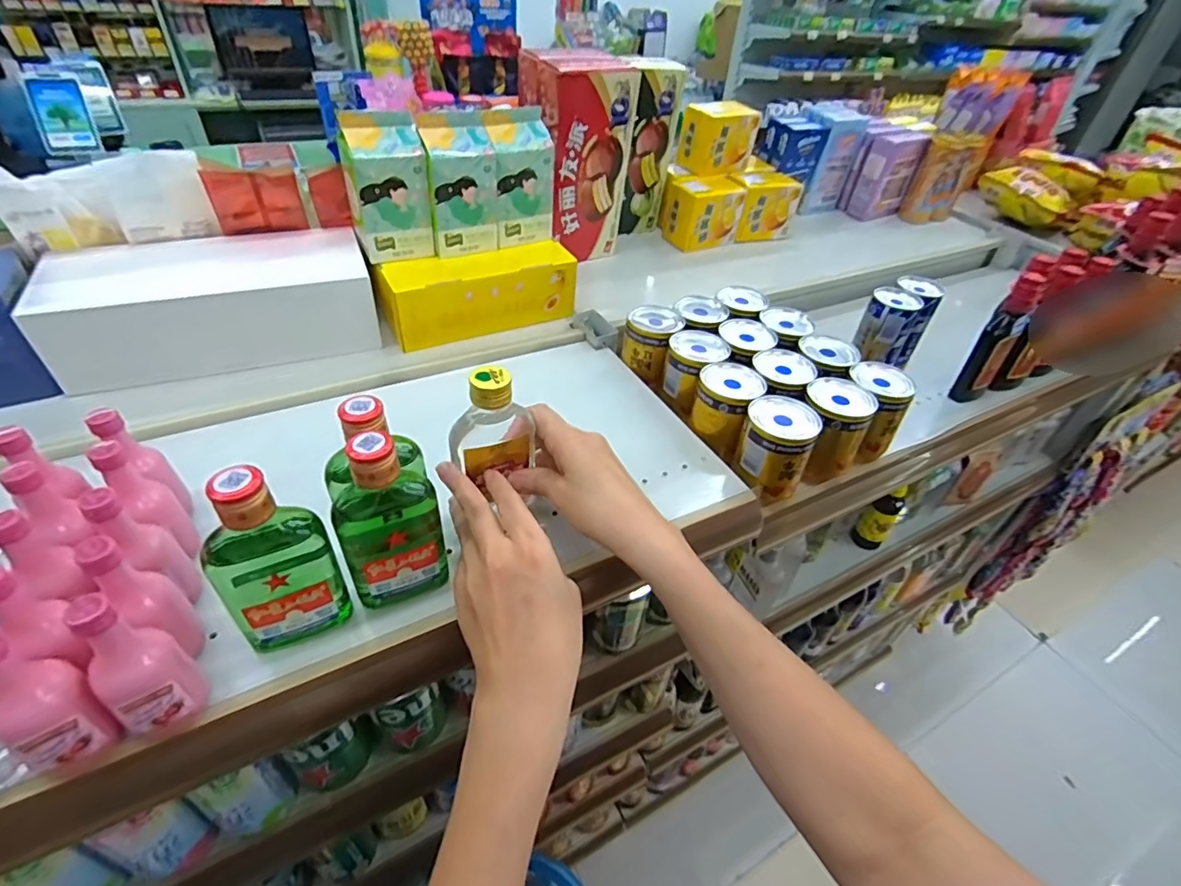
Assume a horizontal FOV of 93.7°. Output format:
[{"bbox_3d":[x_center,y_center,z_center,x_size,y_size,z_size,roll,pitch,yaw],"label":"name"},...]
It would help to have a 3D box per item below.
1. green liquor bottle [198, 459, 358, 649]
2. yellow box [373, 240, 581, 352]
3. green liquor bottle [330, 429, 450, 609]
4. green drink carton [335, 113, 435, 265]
[{"bbox_3d":[-0.188,0.073,0.331,0.063,0.139,0.035,-20,49,-26],"label":"green liquor bottle"},{"bbox_3d":[-0.126,-0.176,0.647,0.221,0.074,0.064,-16,47,-22],"label":"yellow box"},{"bbox_3d":[-0.128,0.051,0.353,0.063,0.126,0.031,-15,47,-22],"label":"green liquor bottle"},{"bbox_3d":[-0.216,-0.269,0.588,0.080,0.128,0.059,-14,46,-21],"label":"green drink carton"}]

